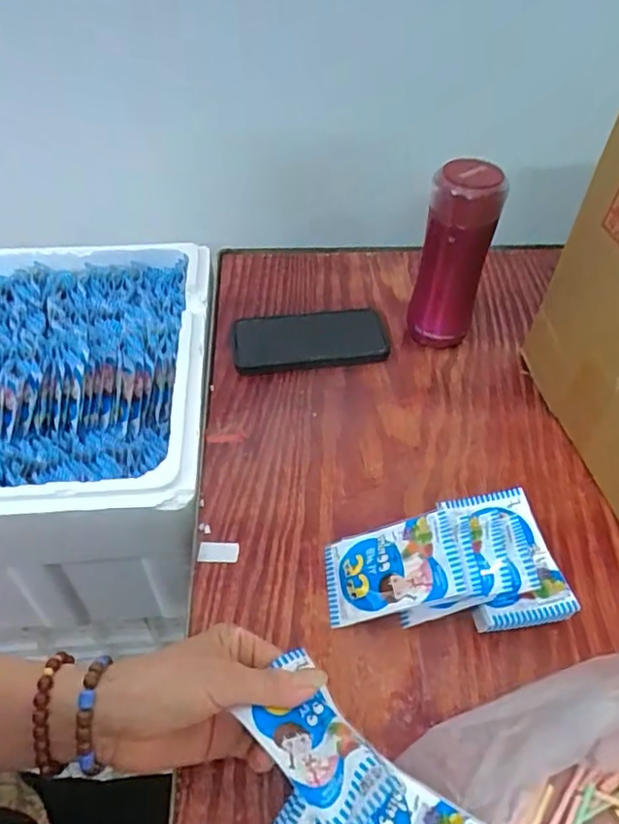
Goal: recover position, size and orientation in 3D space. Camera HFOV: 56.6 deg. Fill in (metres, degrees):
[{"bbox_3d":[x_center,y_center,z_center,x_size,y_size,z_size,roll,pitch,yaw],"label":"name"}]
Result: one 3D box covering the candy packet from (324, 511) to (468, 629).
[{"bbox_3d":[0.060,0.117,0.434,0.103,0.010,0.065,-22,51,18],"label":"candy packet"}]

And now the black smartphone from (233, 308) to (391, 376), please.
[{"bbox_3d":[-0.001,-0.080,0.628,0.161,0.016,0.085,-9,48,-9],"label":"black smartphone"}]

